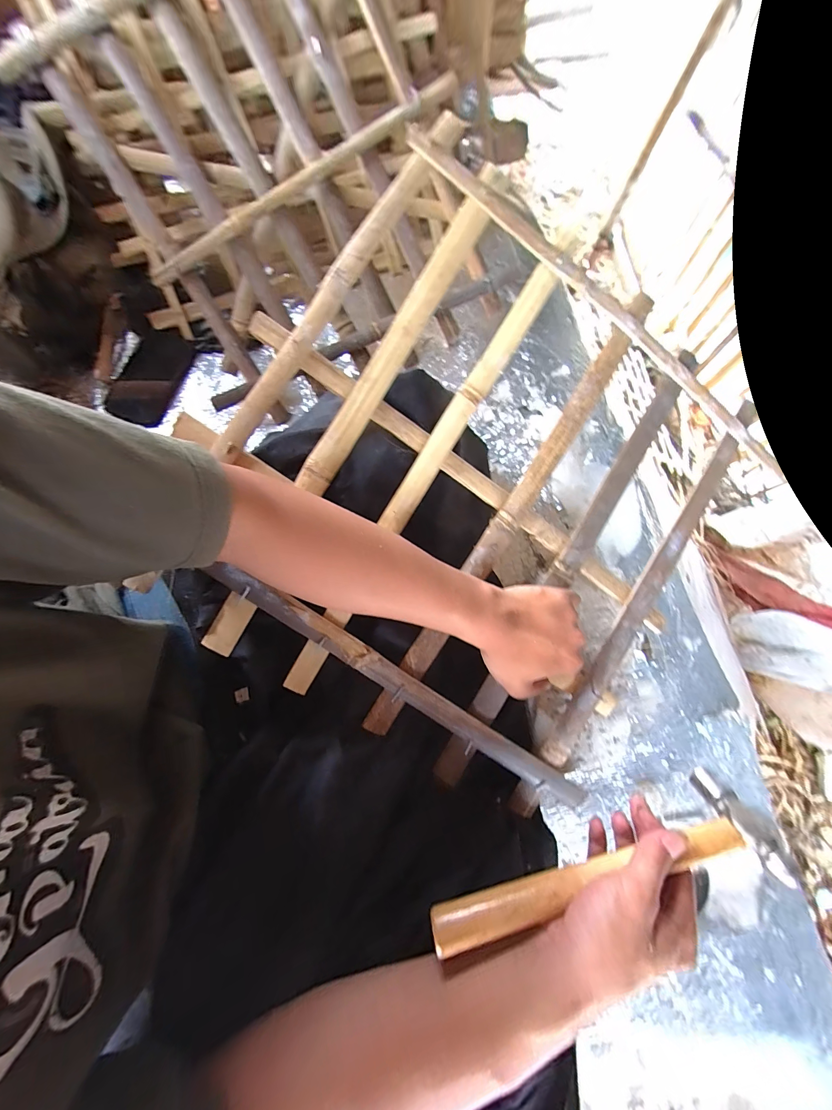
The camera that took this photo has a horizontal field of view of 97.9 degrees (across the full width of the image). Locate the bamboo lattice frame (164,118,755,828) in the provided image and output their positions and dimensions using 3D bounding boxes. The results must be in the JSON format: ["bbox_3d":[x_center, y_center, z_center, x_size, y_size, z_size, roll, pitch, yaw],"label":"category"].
[{"bbox_3d":[0.063,-0.059,0.371,0.473,0.044,0.498,33,88,-8],"label":"bamboo lattice frame"}]

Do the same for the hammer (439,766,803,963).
[{"bbox_3d":[0.144,0.244,0.267,0.259,0.063,0.028,-16,117,-12],"label":"hammer"}]

